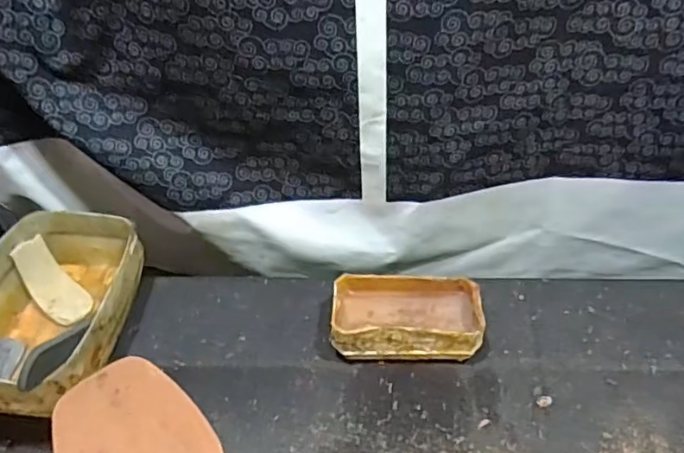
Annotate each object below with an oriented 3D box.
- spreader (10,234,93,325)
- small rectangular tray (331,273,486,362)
[{"bbox_3d":[-0.271,0.053,0.553,0.039,0.015,0.086,-37,91,-30],"label":"spreader"},{"bbox_3d":[0.056,0.080,0.518,0.124,0.043,0.071,-1,44,1],"label":"small rectangular tray"}]

